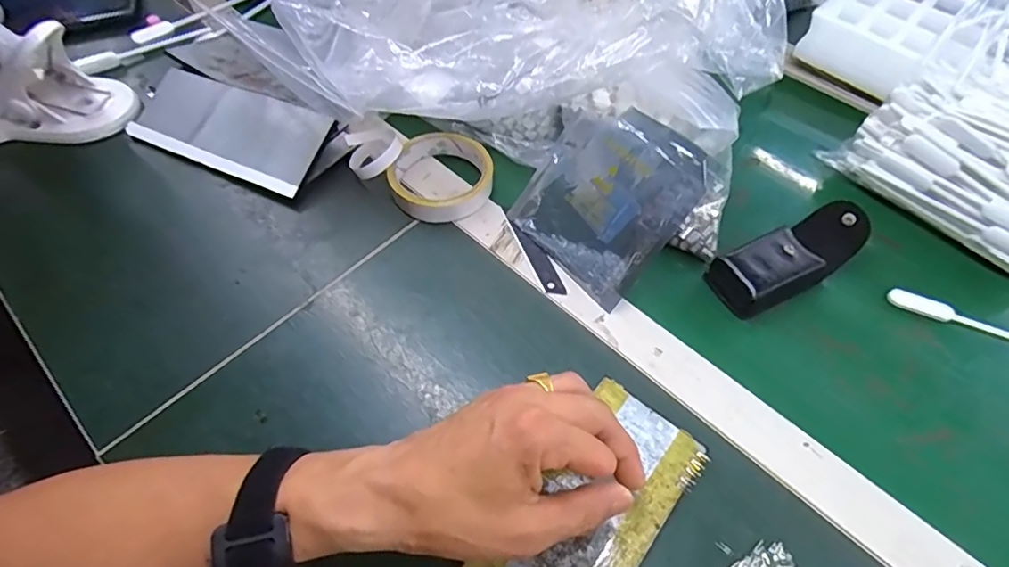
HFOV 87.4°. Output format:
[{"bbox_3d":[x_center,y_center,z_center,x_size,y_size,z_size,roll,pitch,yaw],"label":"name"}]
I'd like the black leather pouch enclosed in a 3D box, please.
[{"bbox_3d":[0.226,-0.022,0.419,0.122,0.038,0.049,-24,60,-14],"label":"black leather pouch"}]

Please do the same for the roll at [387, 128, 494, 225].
[{"bbox_3d":[-0.057,-0.098,0.473,0.089,0.020,0.091,0,57,0],"label":"roll"}]

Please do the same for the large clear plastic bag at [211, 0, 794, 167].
[{"bbox_3d":[-0.003,-0.206,0.426,0.386,0.217,0.200,13,58,8],"label":"large clear plastic bag"}]

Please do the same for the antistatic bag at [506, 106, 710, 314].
[{"bbox_3d":[0.076,-0.069,0.412,0.124,0.130,0.016,46,26,28],"label":"antistatic bag"}]

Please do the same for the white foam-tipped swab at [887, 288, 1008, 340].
[{"bbox_3d":[0.372,0.035,0.402,0.144,0.007,0.016,23,60,14],"label":"white foam-tipped swab"}]

